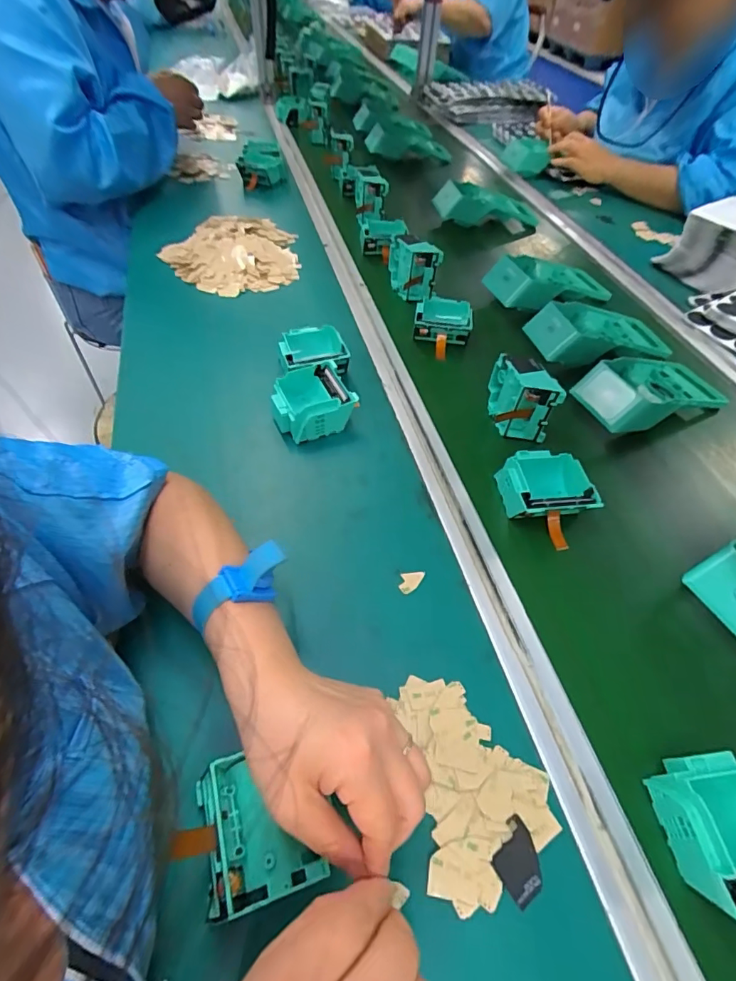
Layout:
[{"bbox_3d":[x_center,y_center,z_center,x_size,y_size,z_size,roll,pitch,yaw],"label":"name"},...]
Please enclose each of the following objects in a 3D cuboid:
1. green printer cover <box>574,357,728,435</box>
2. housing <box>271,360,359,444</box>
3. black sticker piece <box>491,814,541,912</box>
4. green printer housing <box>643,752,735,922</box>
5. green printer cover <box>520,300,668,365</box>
[{"bbox_3d":[0.329,-0.114,0.539,0.178,0.051,0.095,-21,55,-17],"label":"green printer cover"},{"bbox_3d":[-0.060,-0.095,0.501,0.077,0.044,0.079,-23,56,-19],"label":"housing"},{"bbox_3d":[0.093,0.228,0.286,0.031,0.004,0.035,-33,64,-17],"label":"black sticker piece"},{"bbox_3d":[0.227,0.210,0.290,0.078,0.040,0.083,-3,52,-4],"label":"green printer housing"},{"bbox_3d":[0.299,-0.208,0.608,0.191,0.053,0.093,-6,52,-6],"label":"green printer cover"}]

